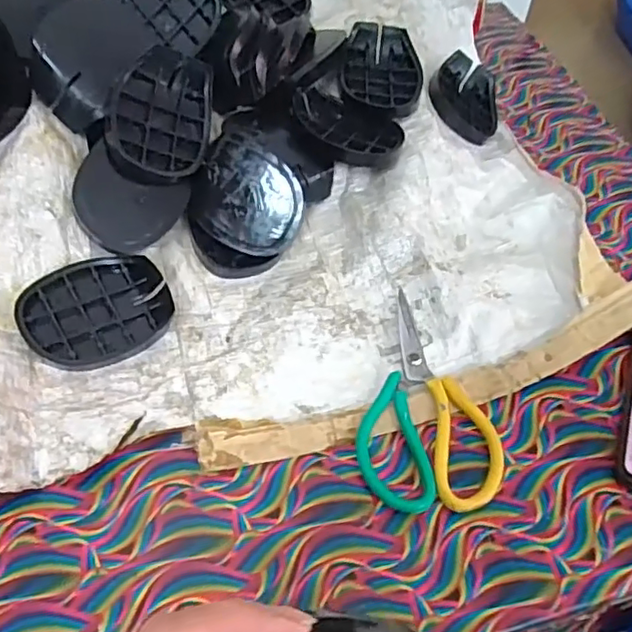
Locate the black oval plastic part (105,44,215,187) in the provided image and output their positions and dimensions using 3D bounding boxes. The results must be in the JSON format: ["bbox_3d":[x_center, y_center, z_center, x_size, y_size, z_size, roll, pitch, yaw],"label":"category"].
[{"bbox_3d":[-0.134,-0.177,0.534,0.085,0.020,0.120,19,70,-29],"label":"black oval plastic part"}]

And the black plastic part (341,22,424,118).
[{"bbox_3d":[0.070,-0.258,0.632,0.081,0.034,0.114,7,53,2],"label":"black plastic part"}]

